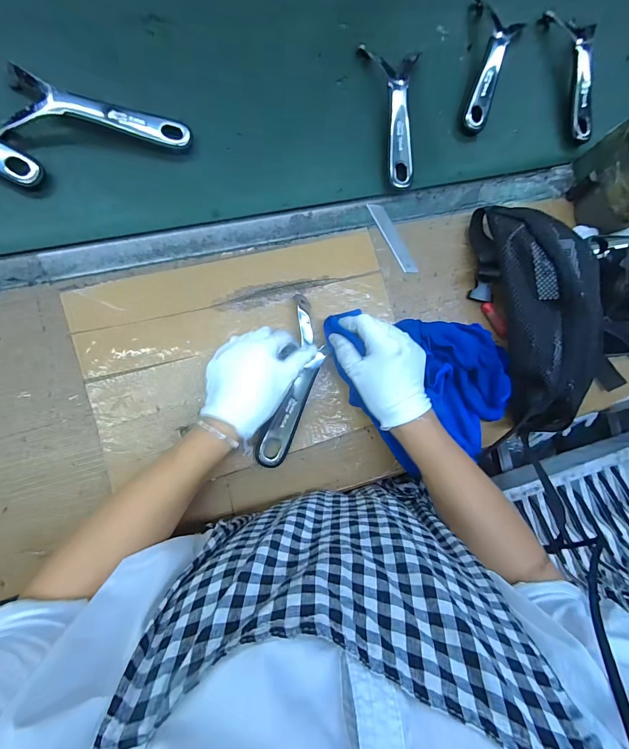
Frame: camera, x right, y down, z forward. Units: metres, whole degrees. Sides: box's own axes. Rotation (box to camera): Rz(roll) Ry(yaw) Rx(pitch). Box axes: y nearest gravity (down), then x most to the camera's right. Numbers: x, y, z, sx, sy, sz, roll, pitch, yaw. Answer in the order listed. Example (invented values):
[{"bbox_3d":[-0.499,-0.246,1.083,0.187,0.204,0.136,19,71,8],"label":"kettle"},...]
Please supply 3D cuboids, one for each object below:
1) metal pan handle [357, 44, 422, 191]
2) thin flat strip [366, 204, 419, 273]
[{"bbox_3d":[0.093,-0.332,0.434,0.074,0.024,0.182,4,85,-9],"label":"metal pan handle"},{"bbox_3d":[0.102,-0.177,0.437,0.020,0.004,0.102,-31,91,-10],"label":"thin flat strip"}]

